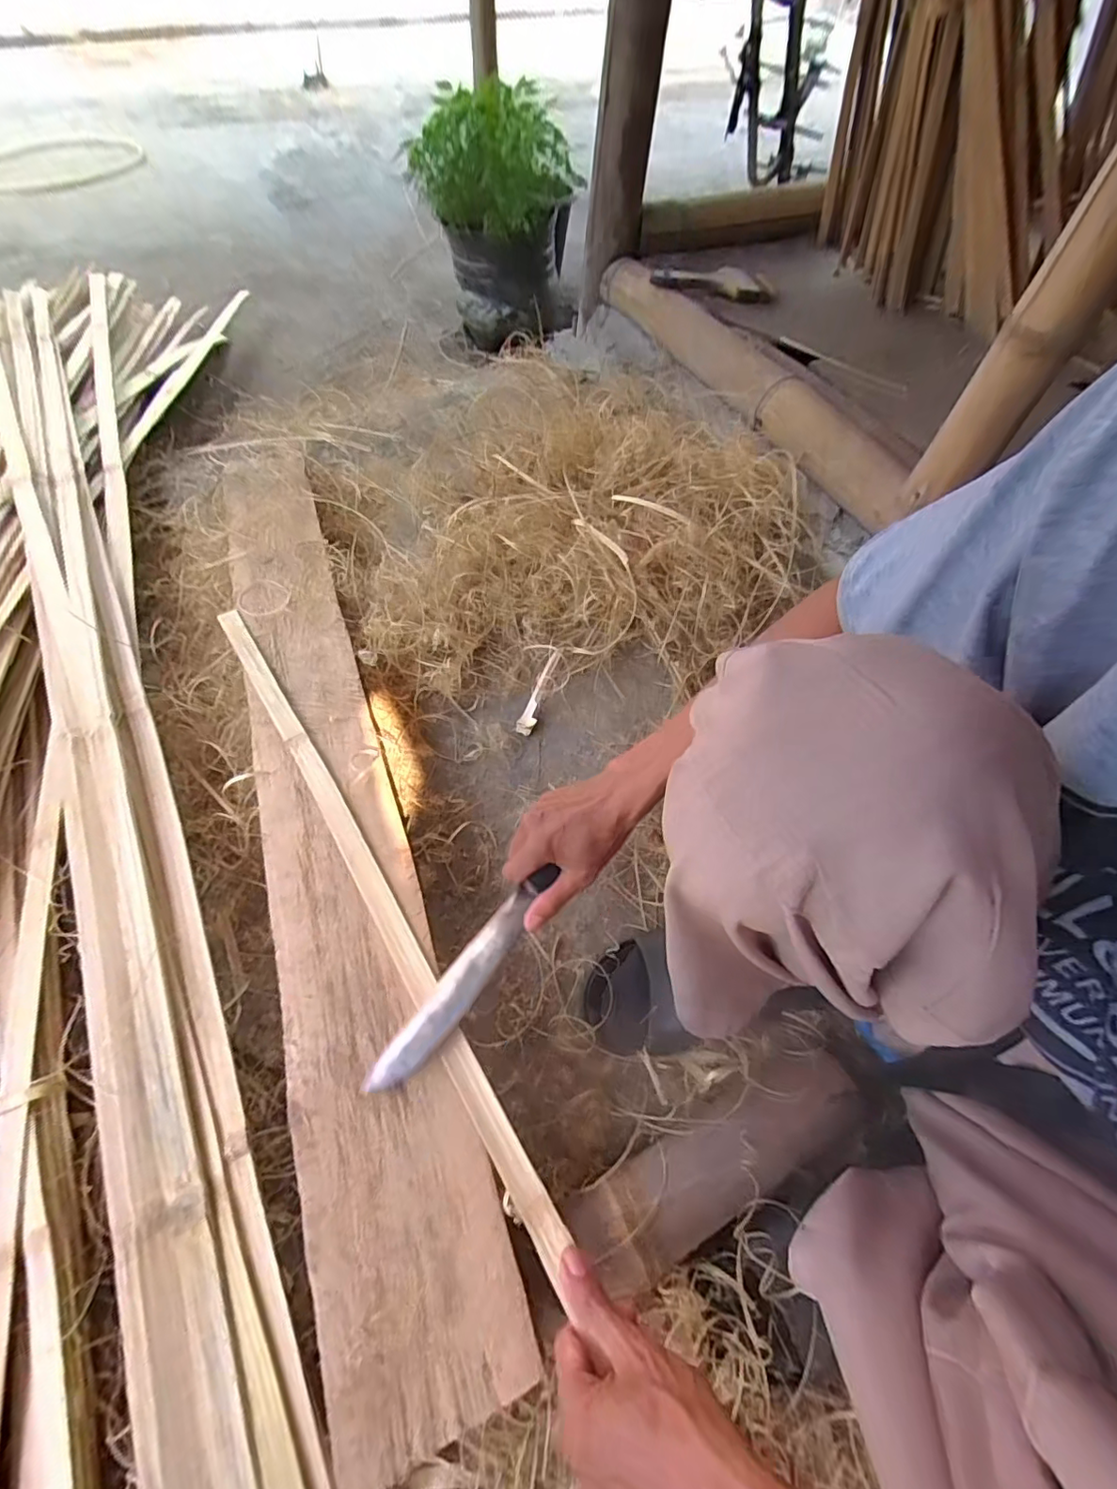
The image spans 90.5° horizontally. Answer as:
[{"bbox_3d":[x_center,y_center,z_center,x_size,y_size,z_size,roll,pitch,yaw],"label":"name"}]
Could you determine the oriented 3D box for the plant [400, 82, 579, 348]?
[{"bbox_3d":[-0.132,-1.083,1.160,0.268,0.393,0.309,11,58,3],"label":"plant"}]

